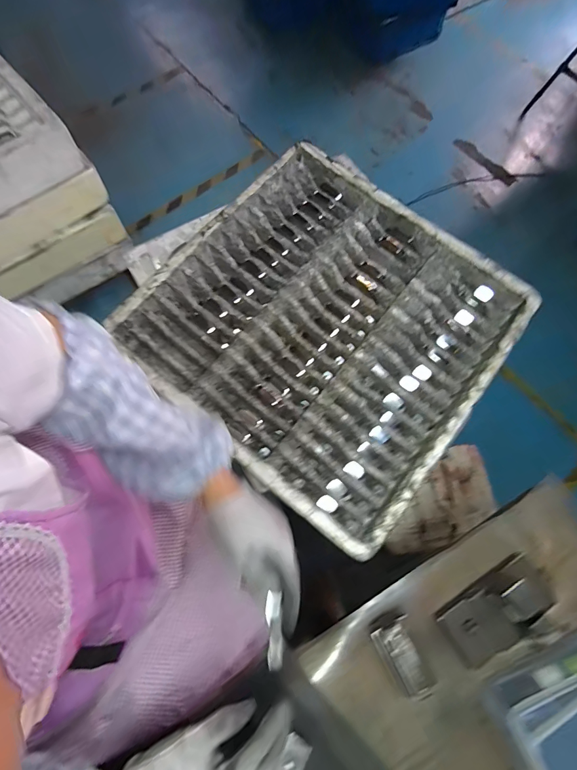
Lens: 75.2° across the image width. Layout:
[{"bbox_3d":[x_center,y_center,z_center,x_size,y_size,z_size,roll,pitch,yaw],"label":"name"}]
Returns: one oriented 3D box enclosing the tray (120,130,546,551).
[{"bbox_3d":[0.063,-0.105,0.657,0.546,0.071,0.549,38,74,11],"label":"tray"}]

